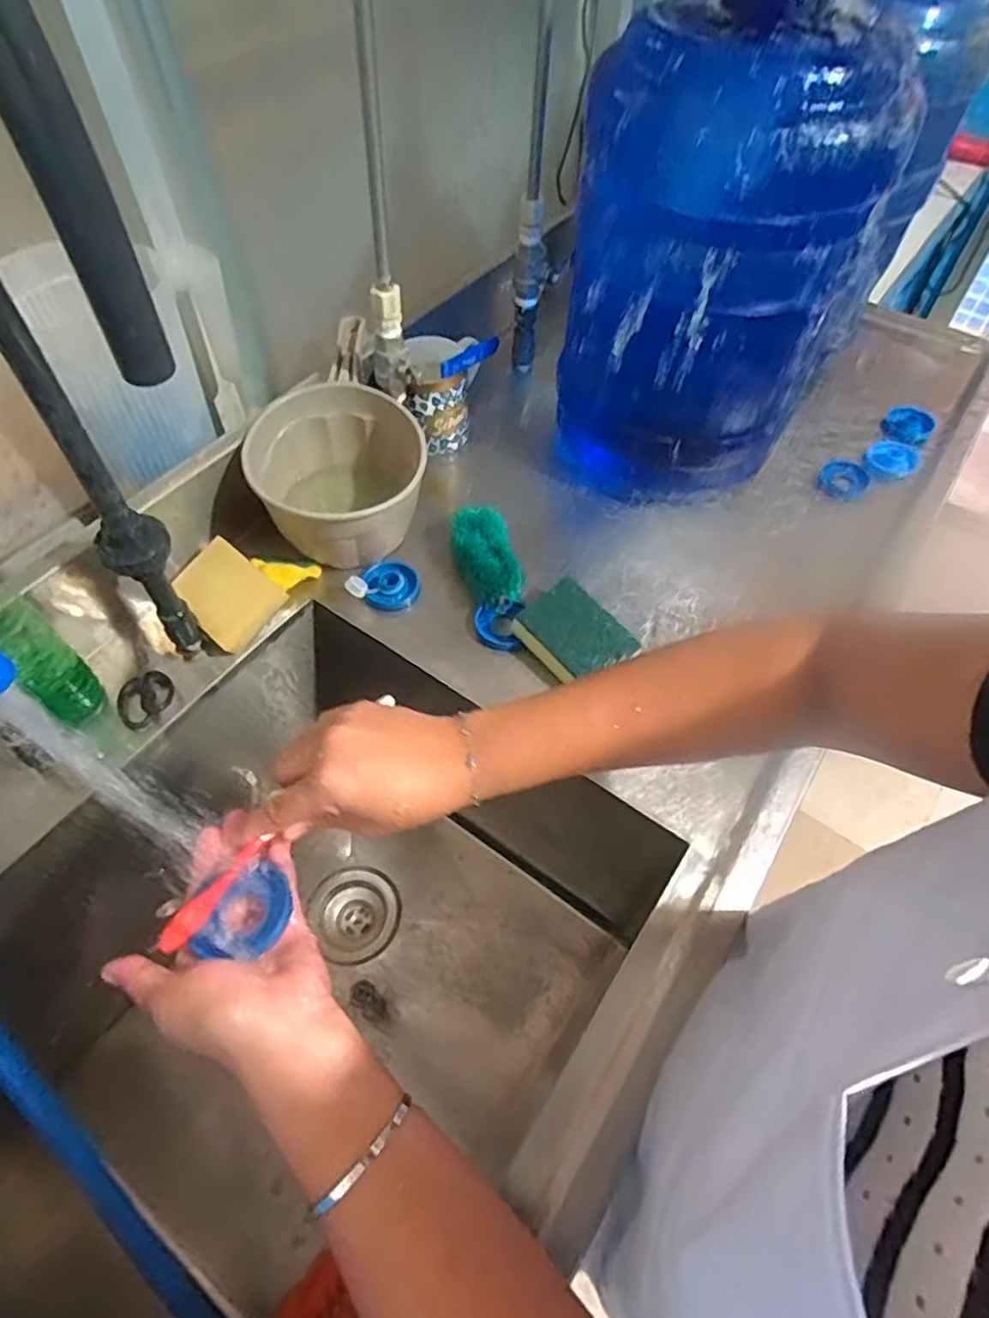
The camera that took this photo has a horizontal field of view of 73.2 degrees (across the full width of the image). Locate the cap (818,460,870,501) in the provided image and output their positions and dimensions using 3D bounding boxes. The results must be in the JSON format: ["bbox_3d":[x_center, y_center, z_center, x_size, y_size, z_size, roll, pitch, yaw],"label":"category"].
[{"bbox_3d":[0.403,-0.206,0.770,0.051,0.020,0.051,0,55,0],"label":"cap"}]

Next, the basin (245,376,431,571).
[{"bbox_3d":[-0.162,-0.173,0.673,0.145,0.119,0.170,13,56,10],"label":"basin"}]

